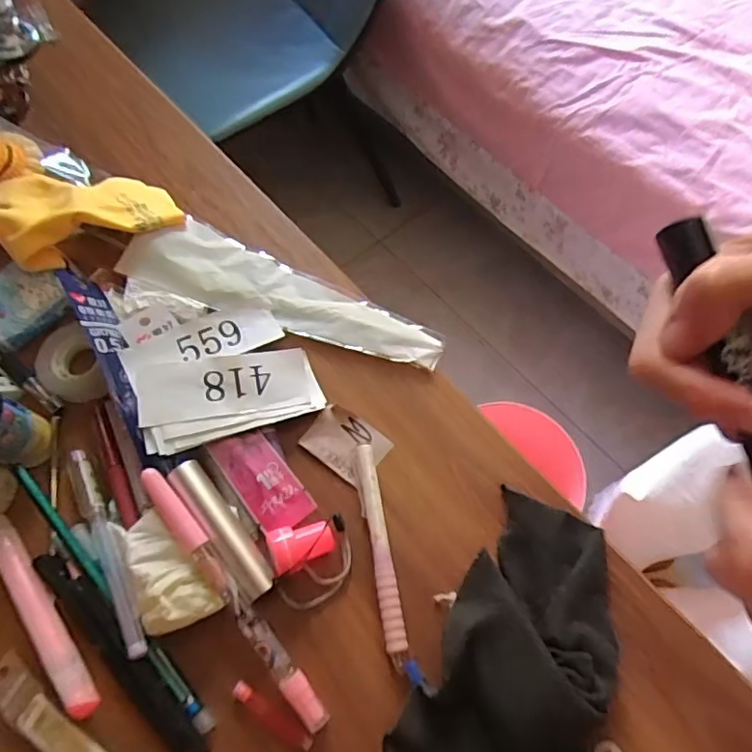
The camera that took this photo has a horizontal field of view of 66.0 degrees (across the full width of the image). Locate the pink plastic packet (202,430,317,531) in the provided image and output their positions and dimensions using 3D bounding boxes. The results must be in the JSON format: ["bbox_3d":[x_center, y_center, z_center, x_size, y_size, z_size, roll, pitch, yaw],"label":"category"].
[{"bbox_3d":[-0.073,0.065,0.367,0.035,0.009,0.070,-36,69,-13],"label":"pink plastic packet"}]

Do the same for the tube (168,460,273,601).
[{"bbox_3d":[-0.093,0.090,0.344,0.017,0.016,0.090,-34,69,-12],"label":"tube"}]

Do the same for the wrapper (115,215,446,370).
[{"bbox_3d":[-0.068,-0.059,0.422,0.238,0.017,0.062,22,69,12],"label":"wrapper"}]

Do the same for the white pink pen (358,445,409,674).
[{"bbox_3d":[0.003,0.105,0.349,0.012,0.010,0.129,-10,66,-1],"label":"white pink pen"}]

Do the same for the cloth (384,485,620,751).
[{"bbox_3d":[0.081,0.145,0.313,0.088,0.033,0.157,23,69,12],"label":"cloth"}]

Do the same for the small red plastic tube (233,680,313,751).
[{"bbox_3d":[-0.058,0.189,0.321,0.052,0.007,0.012,30,71,15],"label":"small red plastic tube"}]

